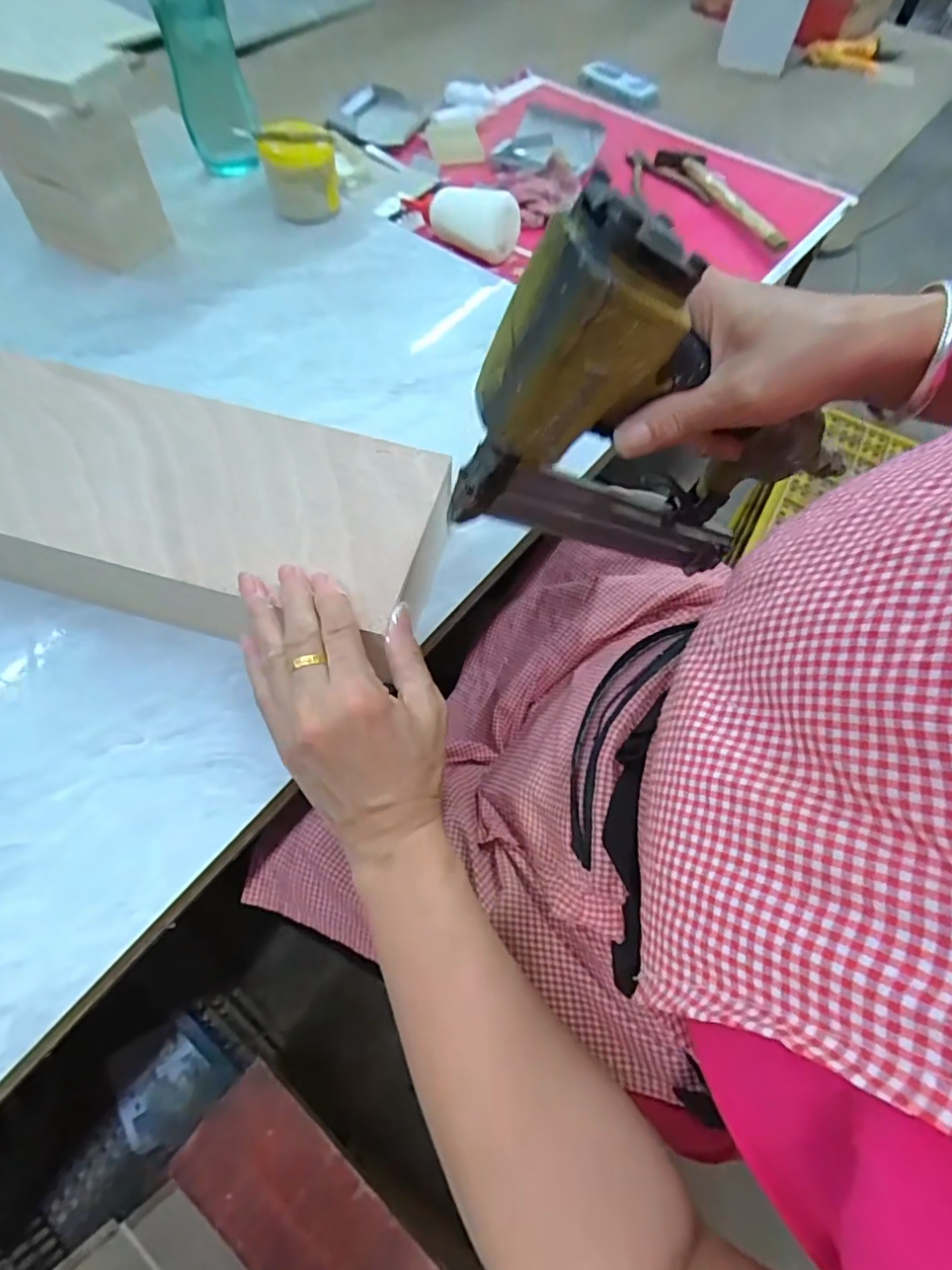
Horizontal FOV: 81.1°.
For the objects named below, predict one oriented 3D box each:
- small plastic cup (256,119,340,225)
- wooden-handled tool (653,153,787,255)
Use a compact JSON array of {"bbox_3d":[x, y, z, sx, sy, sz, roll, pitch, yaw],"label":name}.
[{"bbox_3d":[-0.192,-0.507,0.611,0.074,0.079,0.068,1,62,-2],"label":"small plastic cup"},{"bbox_3d":[0.308,-0.556,0.708,0.065,0.019,0.241,-14,64,-10],"label":"wooden-handled tool"}]

